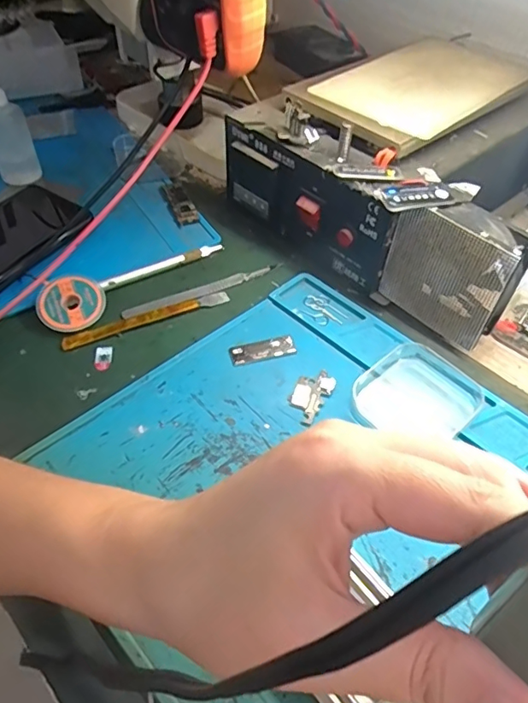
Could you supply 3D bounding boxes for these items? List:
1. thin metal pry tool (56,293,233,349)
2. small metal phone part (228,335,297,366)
[{"bbox_3d":[-0.081,-0.024,0.364,0.118,0.006,0.010,-20,52,-16],"label":"thin metal pry tool"},{"bbox_3d":[-0.001,-0.001,0.345,0.043,0.004,0.015,-10,50,-8],"label":"small metal phone part"}]

